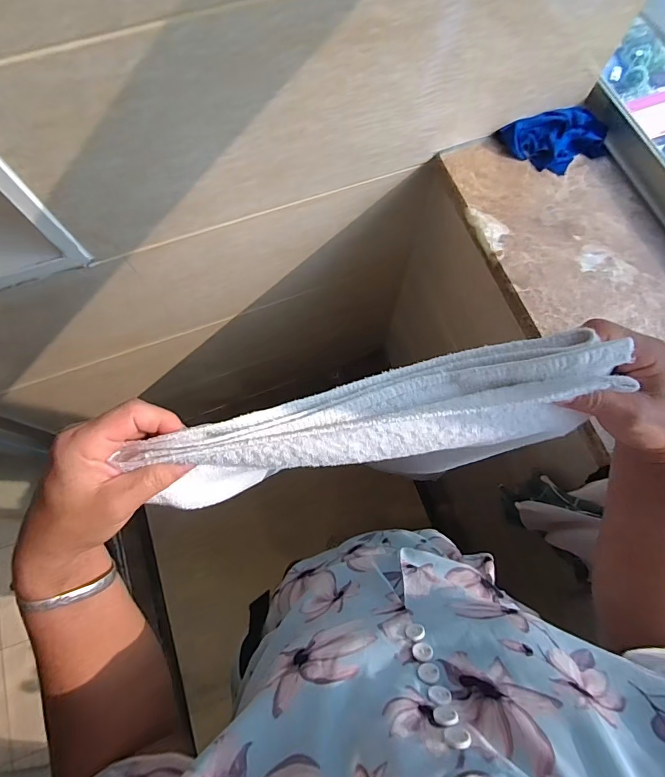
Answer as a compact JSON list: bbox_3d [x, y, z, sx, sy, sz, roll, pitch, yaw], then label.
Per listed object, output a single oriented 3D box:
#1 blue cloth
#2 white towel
[{"bbox_3d":[0.419,-0.464,0.770,0.186,0.033,0.114,-15,73,-5],"label":"blue cloth"},{"bbox_3d":[0.028,0.030,0.298,0.318,0.092,0.070,-12,73,-2],"label":"white towel"}]

